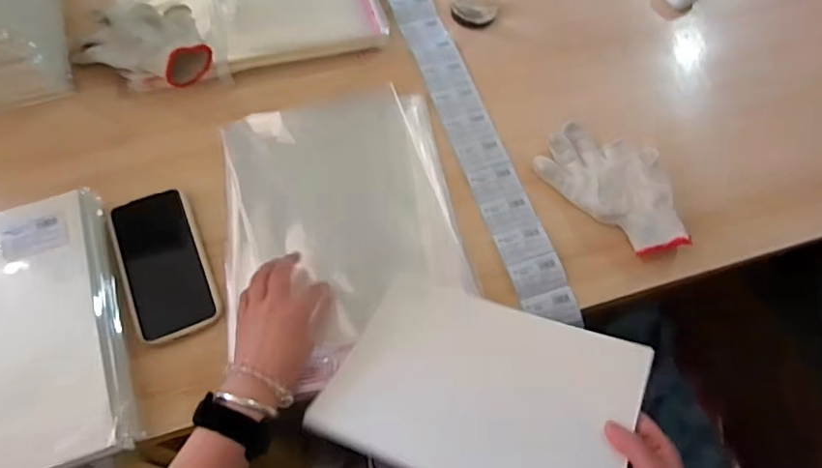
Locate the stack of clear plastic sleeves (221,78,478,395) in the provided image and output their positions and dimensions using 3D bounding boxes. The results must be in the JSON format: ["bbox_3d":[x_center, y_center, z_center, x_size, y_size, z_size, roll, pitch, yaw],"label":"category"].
[{"bbox_3d":[-0.077,-0.015,0.610,0.257,0.013,0.320,-12,67,-7],"label":"stack of clear plastic sleeves"}]

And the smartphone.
[{"bbox_3d":[-0.260,0.031,0.570,0.083,0.009,0.160,-21,72,-13],"label":"smartphone"}]

